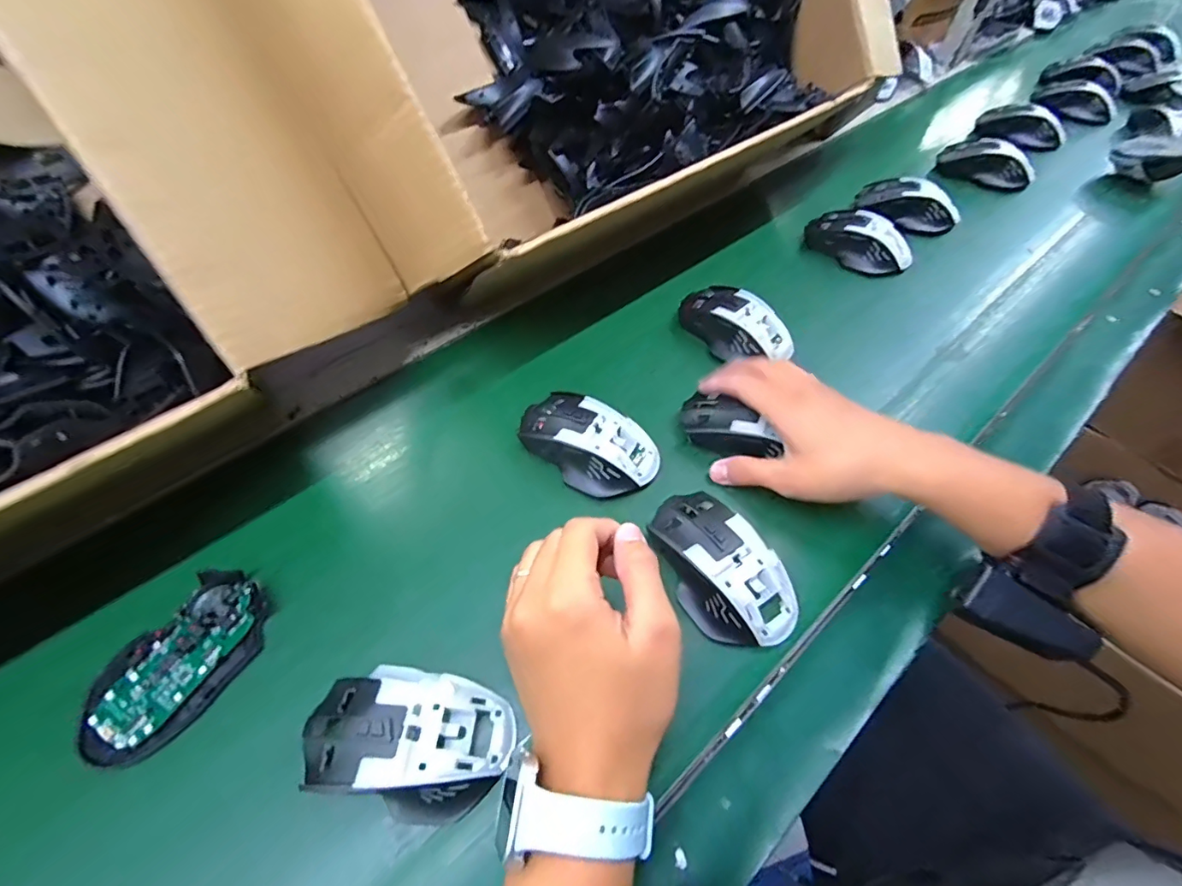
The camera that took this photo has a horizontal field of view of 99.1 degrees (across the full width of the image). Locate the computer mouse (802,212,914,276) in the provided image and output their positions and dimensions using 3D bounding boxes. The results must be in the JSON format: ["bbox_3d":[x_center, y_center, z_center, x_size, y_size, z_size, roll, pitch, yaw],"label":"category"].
[{"bbox_3d":[0.304,-0.231,0.572,0.119,0.038,0.058,34,61,20],"label":"computer mouse"}]

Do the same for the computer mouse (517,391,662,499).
[{"bbox_3d":[-0.003,-0.002,0.402,0.112,0.032,0.067,27,59,16],"label":"computer mouse"}]

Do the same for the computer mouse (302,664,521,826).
[{"bbox_3d":[-0.103,0.164,0.281,0.112,0.033,0.069,10,56,5],"label":"computer mouse"}]

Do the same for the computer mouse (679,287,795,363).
[{"bbox_3d":[0.138,-0.115,0.487,0.113,0.033,0.059,36,62,21],"label":"computer mouse"}]

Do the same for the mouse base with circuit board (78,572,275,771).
[{"bbox_3d":[-0.260,0.136,0.314,0.066,0.024,0.113,26,59,16],"label":"mouse base with circuit board"}]

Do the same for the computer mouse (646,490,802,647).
[{"bbox_3d":[0.089,0.086,0.350,0.066,0.046,0.114,-27,60,-18],"label":"computer mouse"}]

